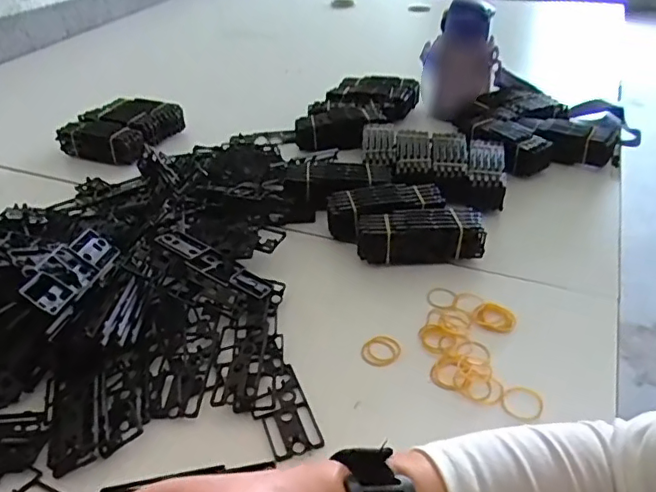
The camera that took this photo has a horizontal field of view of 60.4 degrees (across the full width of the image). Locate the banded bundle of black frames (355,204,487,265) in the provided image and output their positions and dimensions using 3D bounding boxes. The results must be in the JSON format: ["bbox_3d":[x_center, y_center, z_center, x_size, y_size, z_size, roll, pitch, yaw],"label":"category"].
[{"bbox_3d":[0.096,-0.012,0.594,0.129,0.041,0.057,-1,37,-1],"label":"banded bundle of black frames"}]

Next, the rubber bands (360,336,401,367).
[{"bbox_3d":[0.046,0.092,0.491,0.030,0.004,0.034,20,43,24],"label":"rubber bands"}]

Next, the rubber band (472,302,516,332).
[{"bbox_3d":[0.152,0.064,0.515,0.036,0.008,0.030,14,41,18],"label":"rubber band"}]

